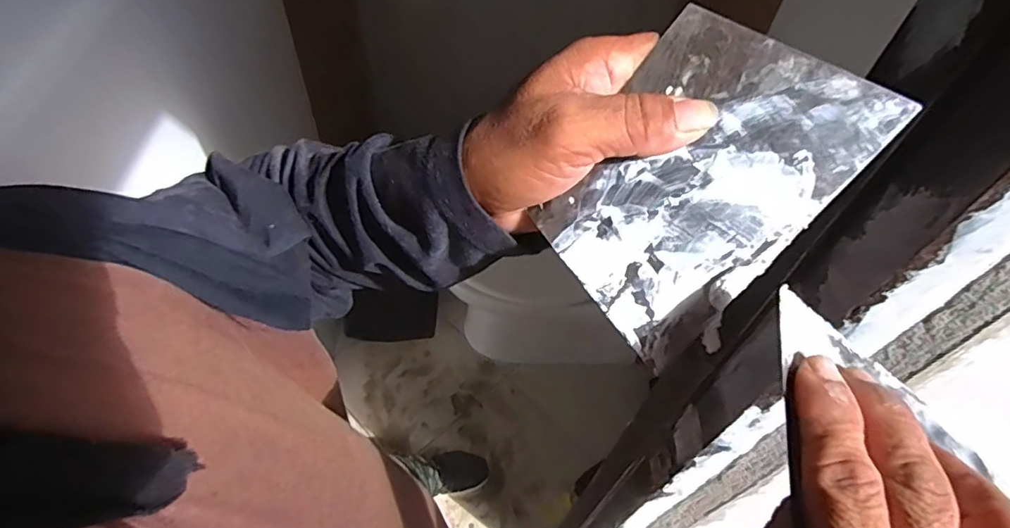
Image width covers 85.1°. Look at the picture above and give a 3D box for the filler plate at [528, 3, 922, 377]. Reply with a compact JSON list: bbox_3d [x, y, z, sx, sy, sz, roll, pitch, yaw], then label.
[{"bbox_3d":[0.082,-0.035,0.241,0.094,0.004,0.140,40,104,9],"label":"filler plate"}]

